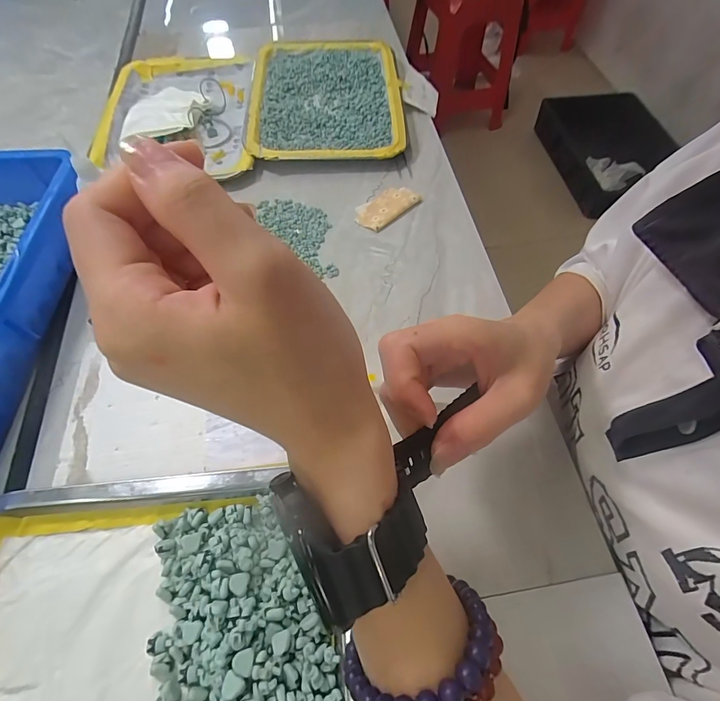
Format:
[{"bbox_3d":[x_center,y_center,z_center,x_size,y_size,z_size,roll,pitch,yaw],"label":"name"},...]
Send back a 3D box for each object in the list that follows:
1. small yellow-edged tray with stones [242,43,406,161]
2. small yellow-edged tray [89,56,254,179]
[{"bbox_3d":[-0.043,-0.327,0.506,0.186,0.022,0.261,-4,60,-2],"label":"small yellow-edged tray with stones"},{"bbox_3d":[-0.225,-0.294,0.490,0.175,0.021,0.248,-7,60,-3],"label":"small yellow-edged tray"}]

